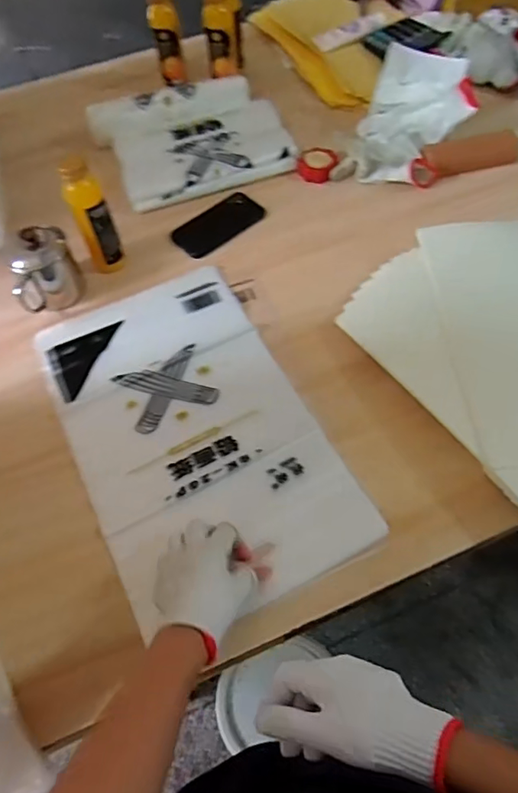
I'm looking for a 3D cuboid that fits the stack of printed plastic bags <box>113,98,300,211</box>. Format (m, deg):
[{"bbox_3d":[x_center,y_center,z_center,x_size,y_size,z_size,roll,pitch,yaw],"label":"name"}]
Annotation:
[{"bbox_3d":[-0.090,-0.423,0.909,0.294,0.026,0.179,-21,63,-7],"label":"stack of printed plastic bags"}]

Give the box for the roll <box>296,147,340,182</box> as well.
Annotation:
[{"bbox_3d":[0.099,-0.400,0.908,0.065,0.023,0.063,-2,59,3],"label":"roll"}]

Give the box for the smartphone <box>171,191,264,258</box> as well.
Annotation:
[{"bbox_3d":[-0.064,-0.279,0.854,0.149,0.011,0.076,-37,63,-17],"label":"smartphone"}]

